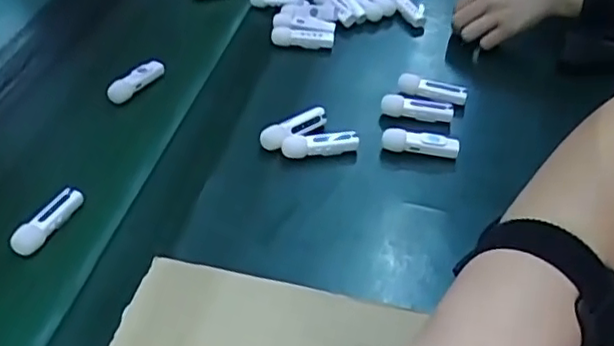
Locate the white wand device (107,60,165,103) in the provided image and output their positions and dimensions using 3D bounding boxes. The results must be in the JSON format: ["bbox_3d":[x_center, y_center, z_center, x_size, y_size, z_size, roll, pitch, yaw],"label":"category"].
[{"bbox_3d":[-0.168,-0.090,0.637,0.023,0.018,0.065,21,46,27],"label":"white wand device"}]

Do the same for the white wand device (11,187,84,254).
[{"bbox_3d":[-0.196,0.038,0.493,0.019,0.017,0.064,17,44,23],"label":"white wand device"}]

